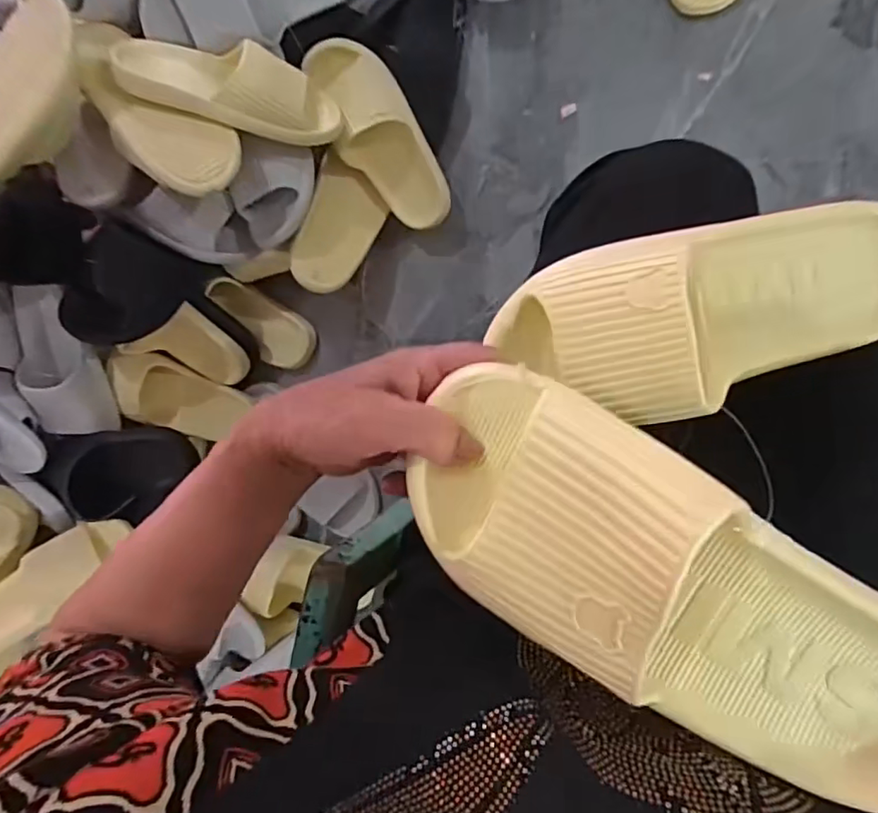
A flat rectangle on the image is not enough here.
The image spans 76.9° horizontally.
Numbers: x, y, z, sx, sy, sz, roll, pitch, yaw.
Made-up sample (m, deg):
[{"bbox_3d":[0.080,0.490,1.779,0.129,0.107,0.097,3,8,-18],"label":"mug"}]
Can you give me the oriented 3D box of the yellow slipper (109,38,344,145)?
[{"bbox_3d":[-0.229,-0.354,0.610,0.235,0.077,0.076,8,95,-7],"label":"yellow slipper"}]

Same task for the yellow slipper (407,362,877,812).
[{"bbox_3d":[0.098,0.081,0.221,0.246,0.072,0.093,34,98,2],"label":"yellow slipper"}]

